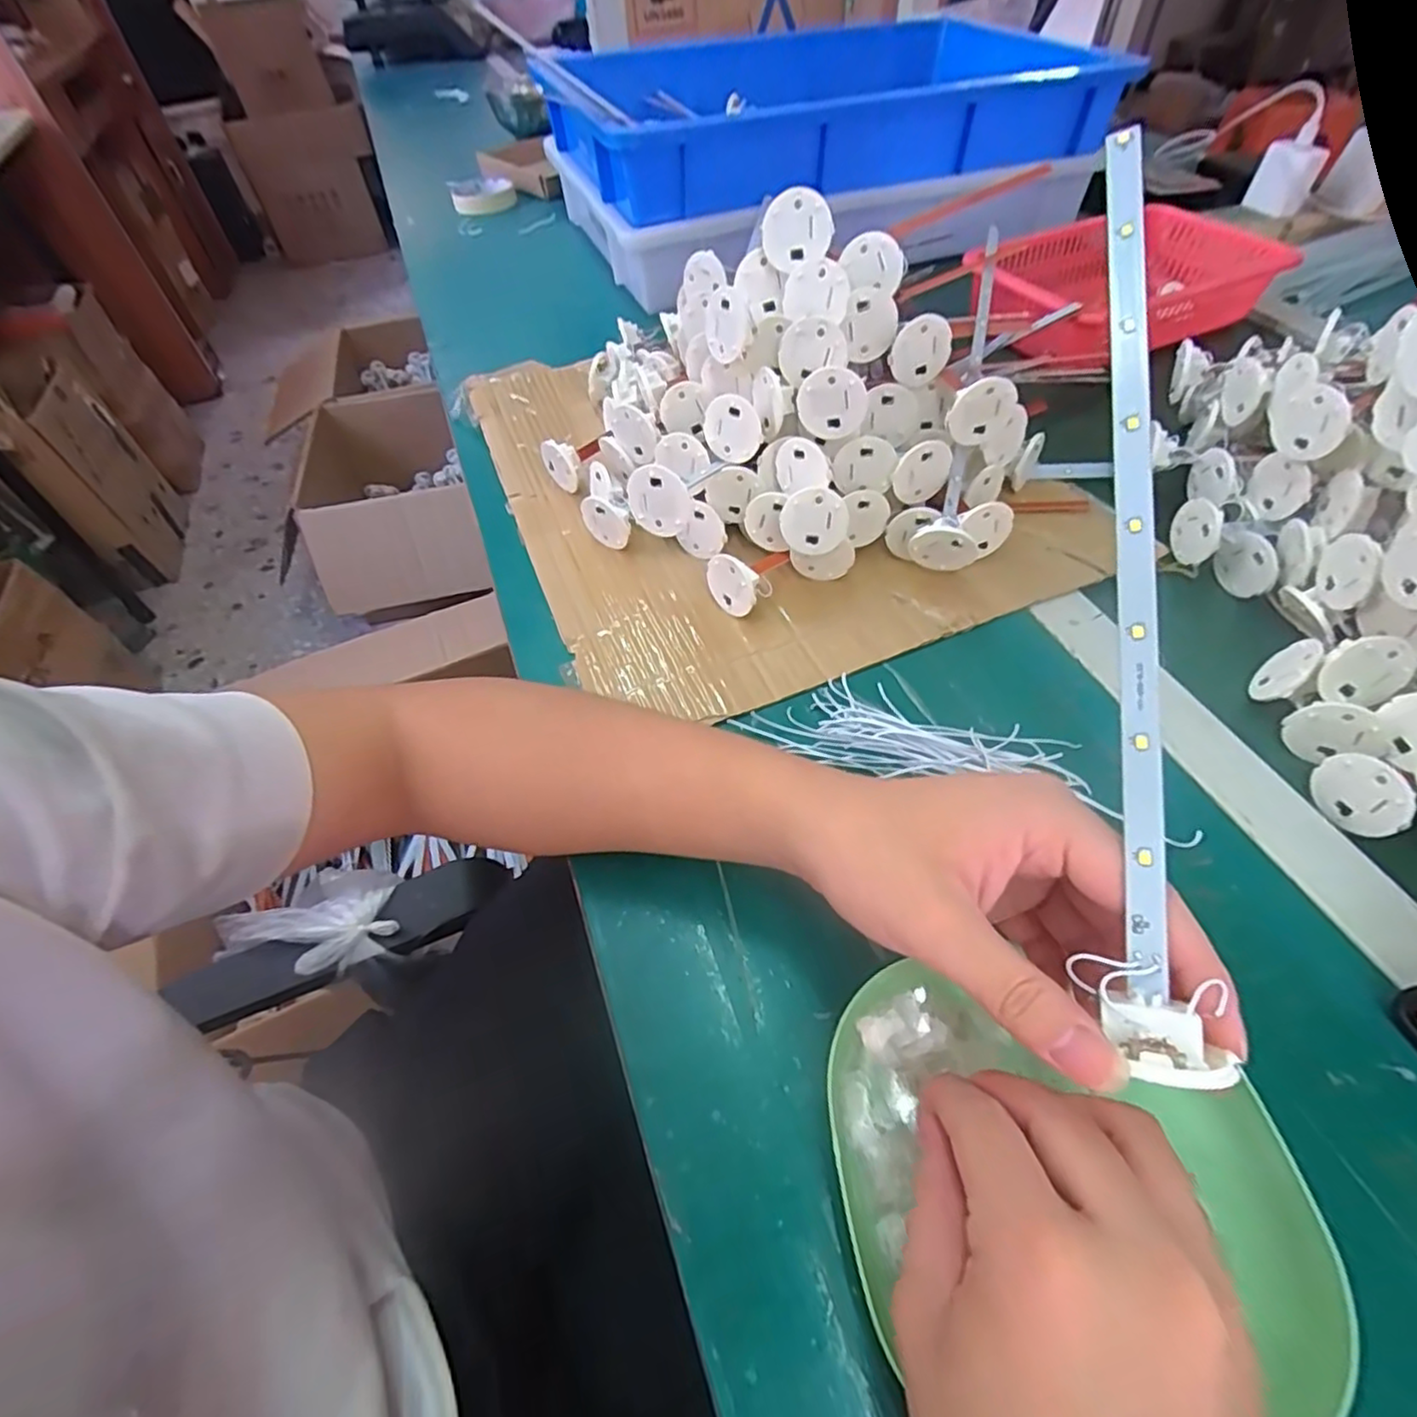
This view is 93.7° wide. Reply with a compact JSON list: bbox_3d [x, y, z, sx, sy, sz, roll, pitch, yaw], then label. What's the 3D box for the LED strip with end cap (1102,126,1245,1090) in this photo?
[{"bbox_3d":[0.130,-0.043,0.196,0.021,0.020,0.281,2,82,7],"label":"LED strip with end cap"}]

